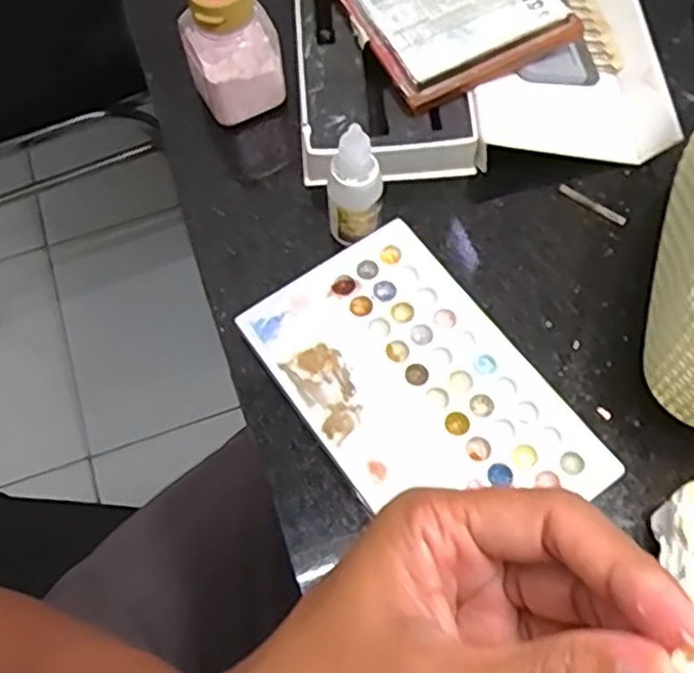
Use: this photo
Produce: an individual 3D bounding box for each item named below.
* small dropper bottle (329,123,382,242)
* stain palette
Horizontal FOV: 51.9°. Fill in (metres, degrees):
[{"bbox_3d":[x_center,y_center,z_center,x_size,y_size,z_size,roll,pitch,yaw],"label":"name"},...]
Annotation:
[{"bbox_3d":[0.004,-0.064,0.316,0.021,0.063,0.017,20,69,10],"label":"small dropper bottle"},{"bbox_3d":[0.031,0.024,0.314,0.093,0.012,0.148,-34,70,-12],"label":"stain palette"}]

